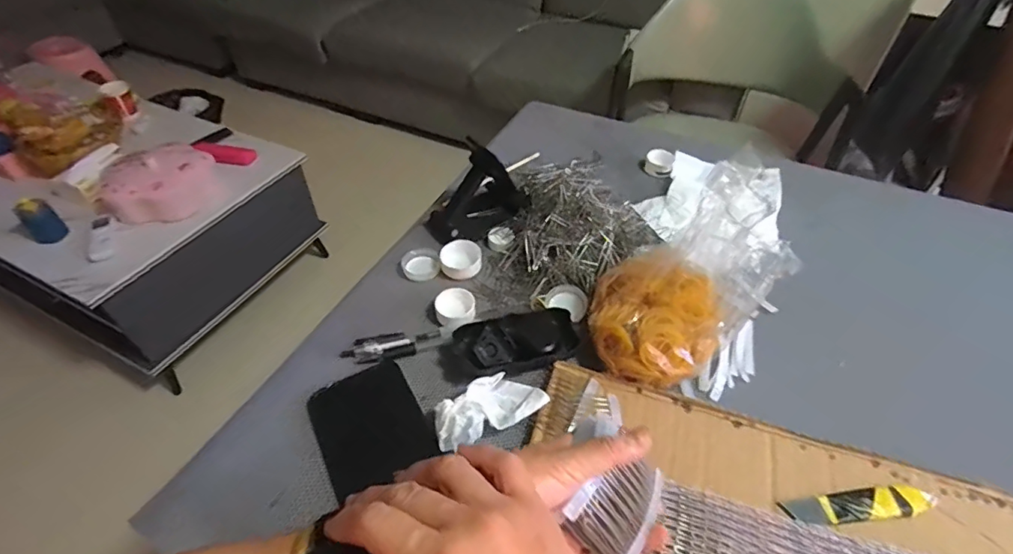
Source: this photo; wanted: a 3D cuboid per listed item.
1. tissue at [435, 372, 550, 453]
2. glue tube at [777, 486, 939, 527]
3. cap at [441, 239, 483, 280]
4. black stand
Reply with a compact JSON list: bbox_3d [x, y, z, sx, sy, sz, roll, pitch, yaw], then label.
[{"bbox_3d":[-0.016,0.105,0.406,0.088,0.028,0.048,-27,52,-23],"label":"tissue"},{"bbox_3d":[0.257,0.166,0.368,0.113,0.008,0.022,-4,47,-4],"label":"glue tube"},{"bbox_3d":[-0.049,-0.019,0.544,0.042,0.019,0.042,0,47,0],"label":"cap"},{"bbox_3d":[-0.035,-0.094,0.583,0.120,0.082,0.065,-32,55,-27],"label":"black stand"}]

